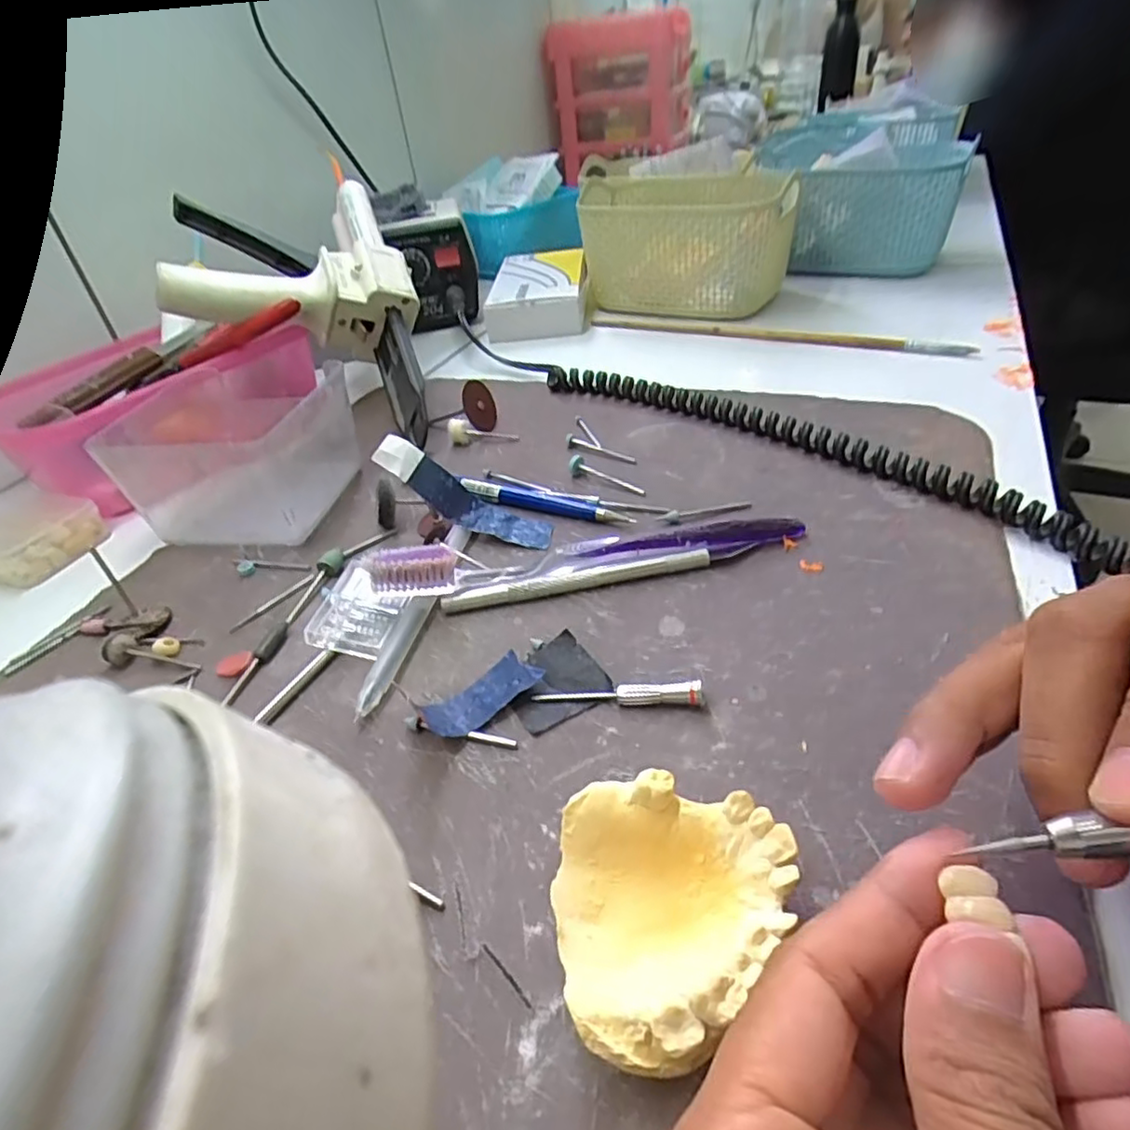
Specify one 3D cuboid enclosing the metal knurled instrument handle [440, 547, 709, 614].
[{"bbox_3d":[0.005,0.006,0.277,0.113,0.008,0.008,-10,39,-4],"label":"metal knurled instrument handle"}]

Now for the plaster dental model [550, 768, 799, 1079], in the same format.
[{"bbox_3d":[0.024,0.087,0.161,0.056,0.024,0.062,8,41,18],"label":"plaster dental model"}]

